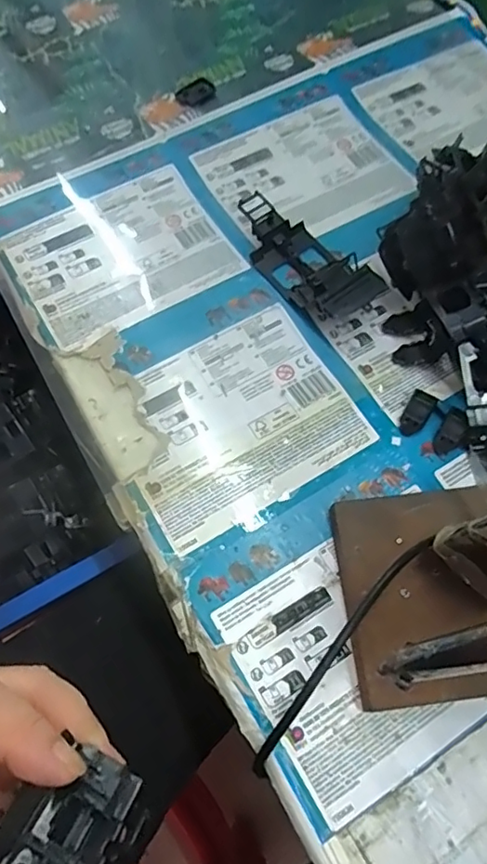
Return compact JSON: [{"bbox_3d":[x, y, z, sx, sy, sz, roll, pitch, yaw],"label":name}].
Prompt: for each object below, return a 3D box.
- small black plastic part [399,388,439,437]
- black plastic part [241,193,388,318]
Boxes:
[{"bbox_3d":[0.101,-0.010,0.326,0.014,0.013,0.025,27,67,11],"label":"small black plastic part"},{"bbox_3d":[0.039,-0.114,0.364,0.048,0.028,0.109,-35,70,-16],"label":"black plastic part"}]

